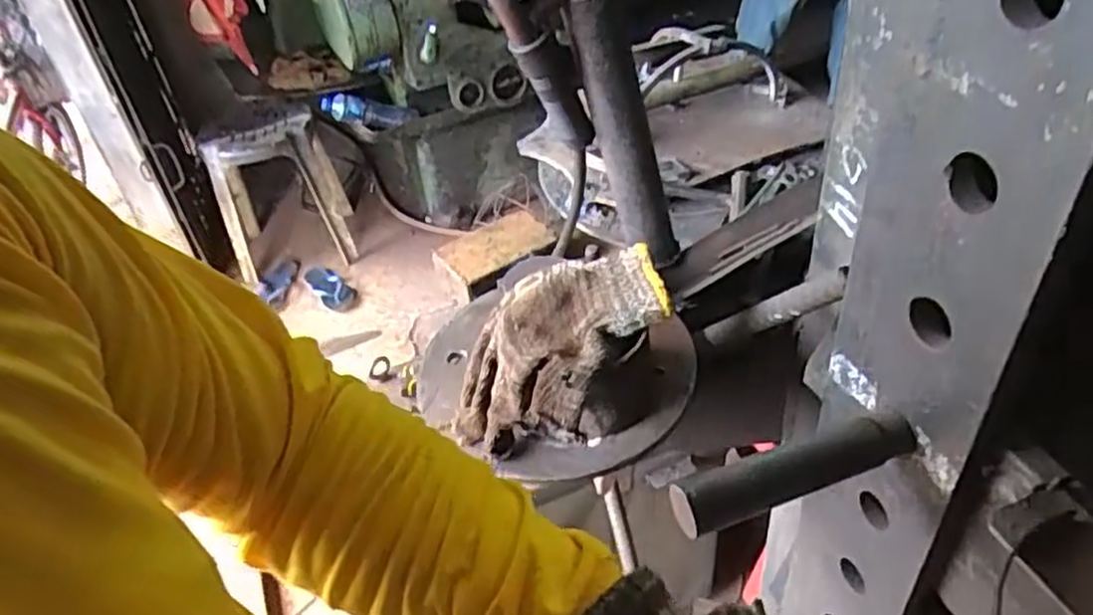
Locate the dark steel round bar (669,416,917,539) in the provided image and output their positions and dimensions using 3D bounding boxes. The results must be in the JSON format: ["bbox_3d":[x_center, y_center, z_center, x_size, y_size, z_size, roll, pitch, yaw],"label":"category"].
[{"bbox_3d":[0.156,0.103,0.486,0.160,0.035,0.024,-17,40,-11],"label":"dark steel round bar"}]

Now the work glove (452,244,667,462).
[{"bbox_3d":[0.009,0.037,0.618,0.173,0.107,0.119,-33,46,-27],"label":"work glove"}]

